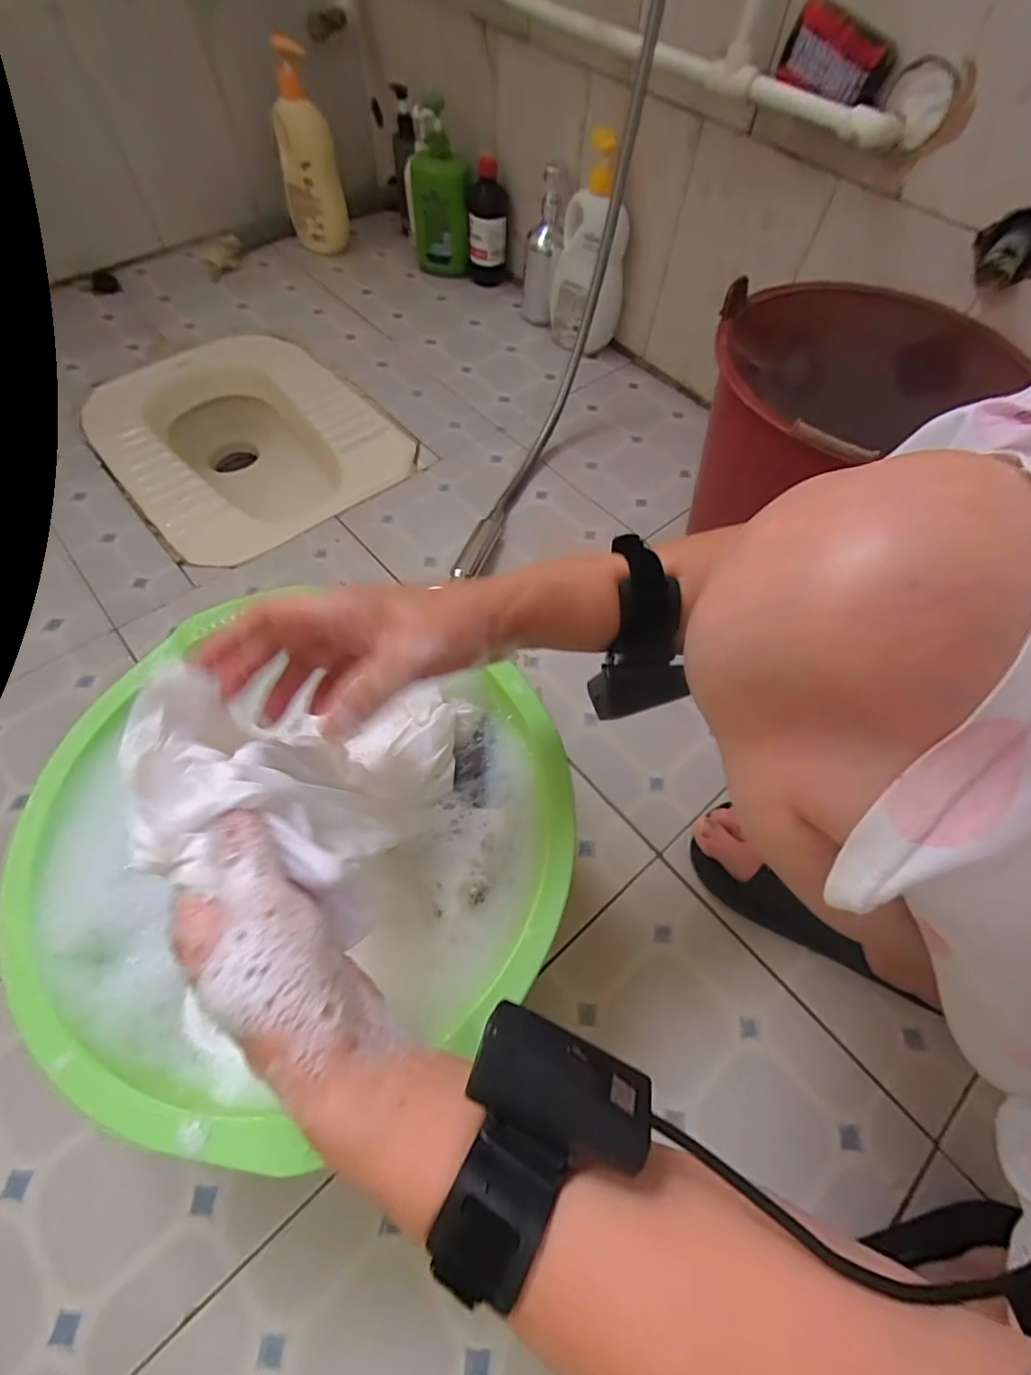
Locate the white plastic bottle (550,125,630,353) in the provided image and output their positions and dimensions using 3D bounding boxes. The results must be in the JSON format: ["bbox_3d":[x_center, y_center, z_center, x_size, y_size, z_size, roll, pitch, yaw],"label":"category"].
[{"bbox_3d":[0.119,-0.670,0.866,0.115,0.273,0.083,6,61,1],"label":"white plastic bottle"}]

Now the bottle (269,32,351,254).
[{"bbox_3d":[-0.364,-0.921,0.962,0.100,0.276,0.115,-16,62,-11],"label":"bottle"}]

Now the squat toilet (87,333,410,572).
[{"bbox_3d":[-0.414,-0.339,0.924,0.369,0.219,0.463,-37,69,-21],"label":"squat toilet"}]

